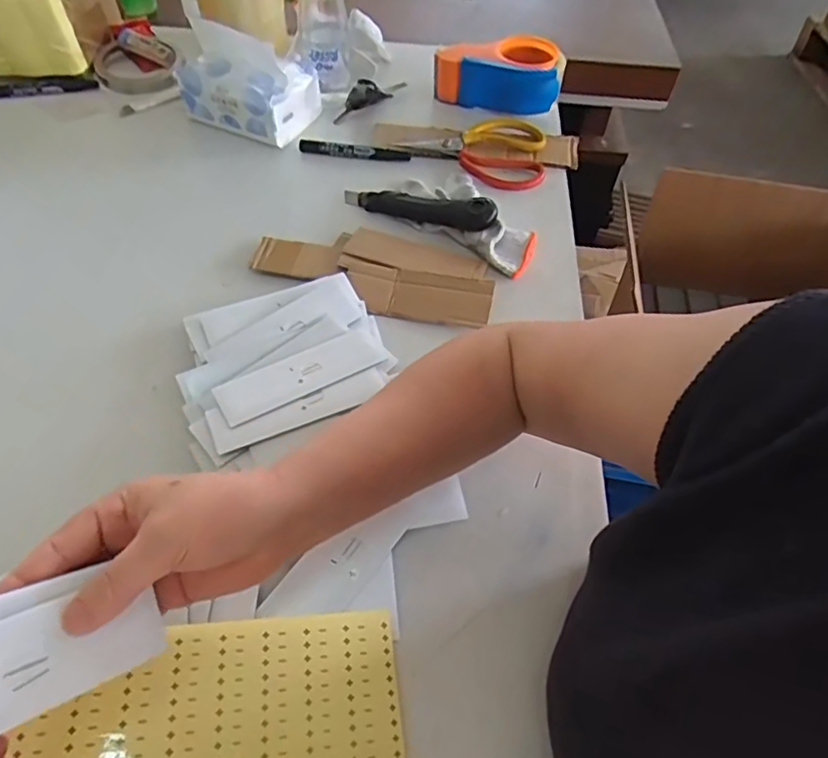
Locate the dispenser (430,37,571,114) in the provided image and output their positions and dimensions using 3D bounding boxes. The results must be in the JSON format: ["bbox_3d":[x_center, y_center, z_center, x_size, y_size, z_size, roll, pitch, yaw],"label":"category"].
[{"bbox_3d":[0.111,-0.393,0.766,0.156,0.060,0.089,17,54,9],"label":"dispenser"}]

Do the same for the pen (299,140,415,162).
[{"bbox_3d":[-0.070,-0.266,0.704,0.128,0.016,0.016,7,53,2],"label":"pen"}]

